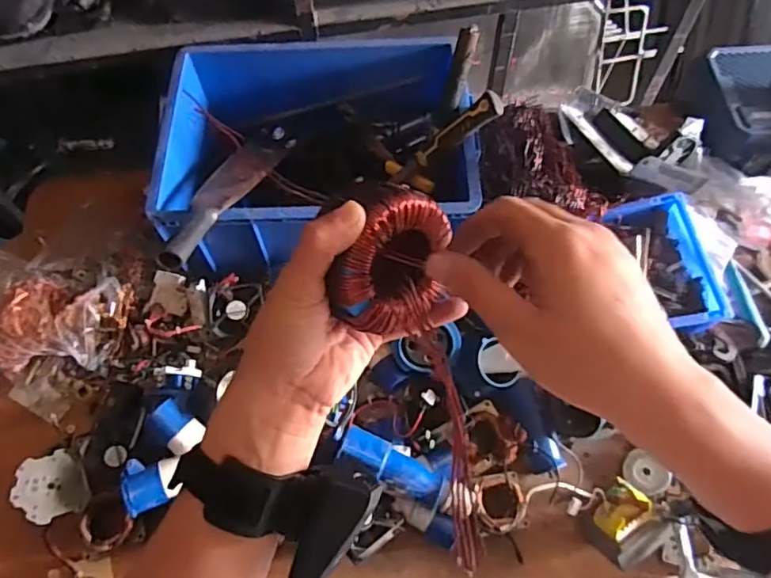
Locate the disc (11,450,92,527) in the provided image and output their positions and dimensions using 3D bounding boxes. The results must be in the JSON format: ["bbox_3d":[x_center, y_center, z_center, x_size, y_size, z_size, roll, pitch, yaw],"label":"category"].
[{"bbox_3d":[-0.446,0.260,0.774,0.086,0.010,0.090,22,54,-35],"label":"disc"}]

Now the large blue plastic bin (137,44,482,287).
[{"bbox_3d":[-0.113,-0.255,0.973,0.484,0.171,0.371,-6,62,-3],"label":"large blue plastic bin"}]

